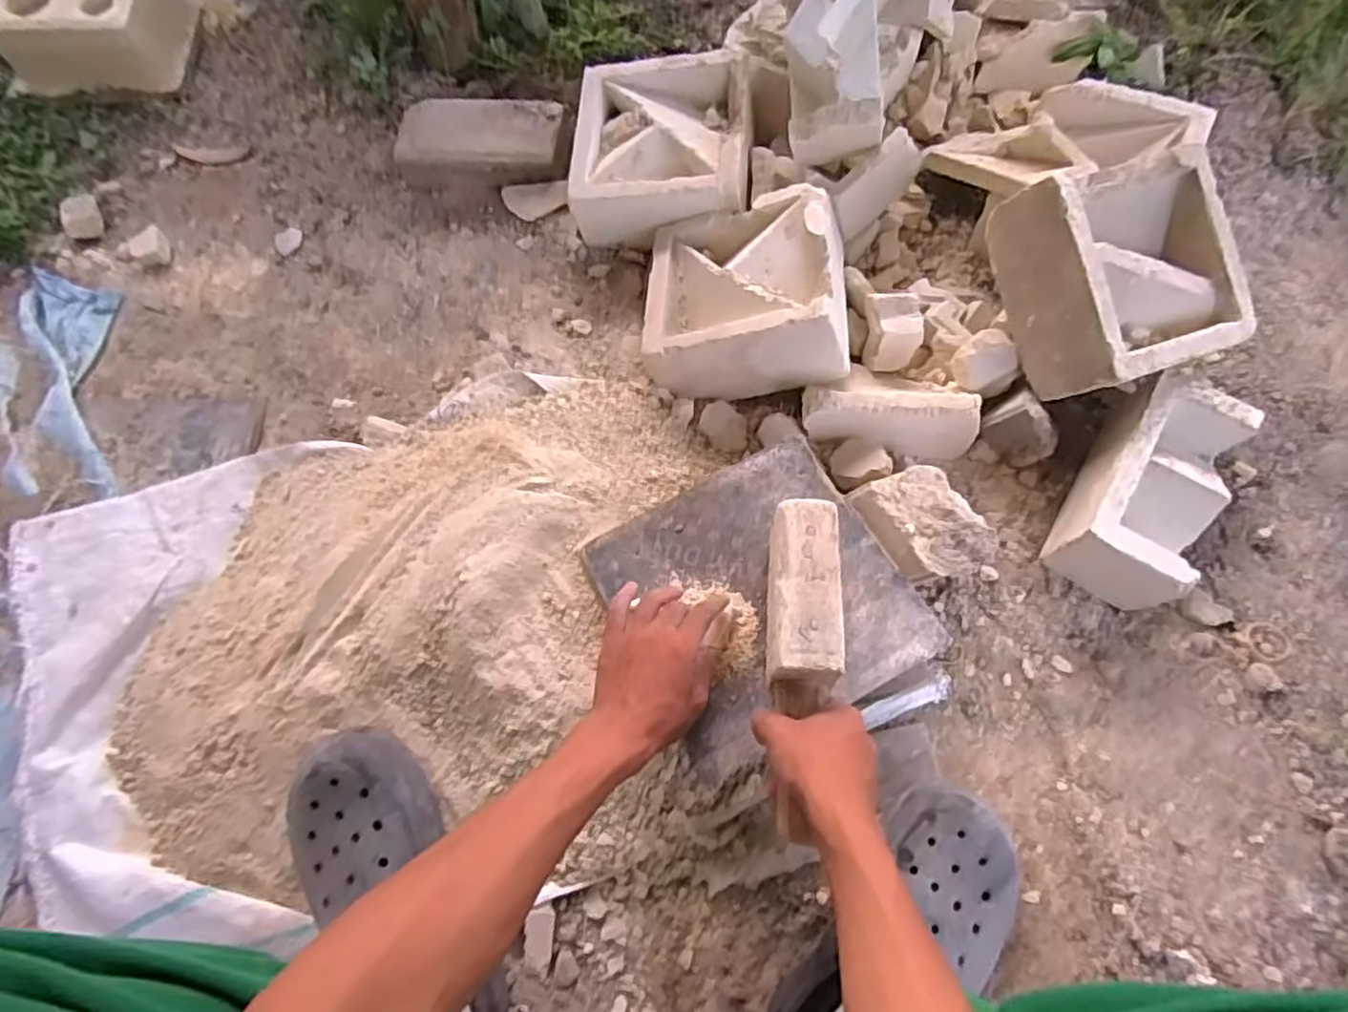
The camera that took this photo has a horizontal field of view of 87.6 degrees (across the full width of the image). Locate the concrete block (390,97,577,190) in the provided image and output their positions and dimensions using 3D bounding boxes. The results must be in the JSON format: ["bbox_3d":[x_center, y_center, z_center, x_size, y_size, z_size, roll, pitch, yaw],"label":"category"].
[{"bbox_3d":[-0.248,-0.471,0.913,0.220,0.052,0.109,0,69,4],"label":"concrete block"}]

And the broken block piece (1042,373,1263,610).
[{"bbox_3d":[0.461,-0.012,0.685,0.101,0.101,0.202,30,74,14],"label":"broken block piece"}]

